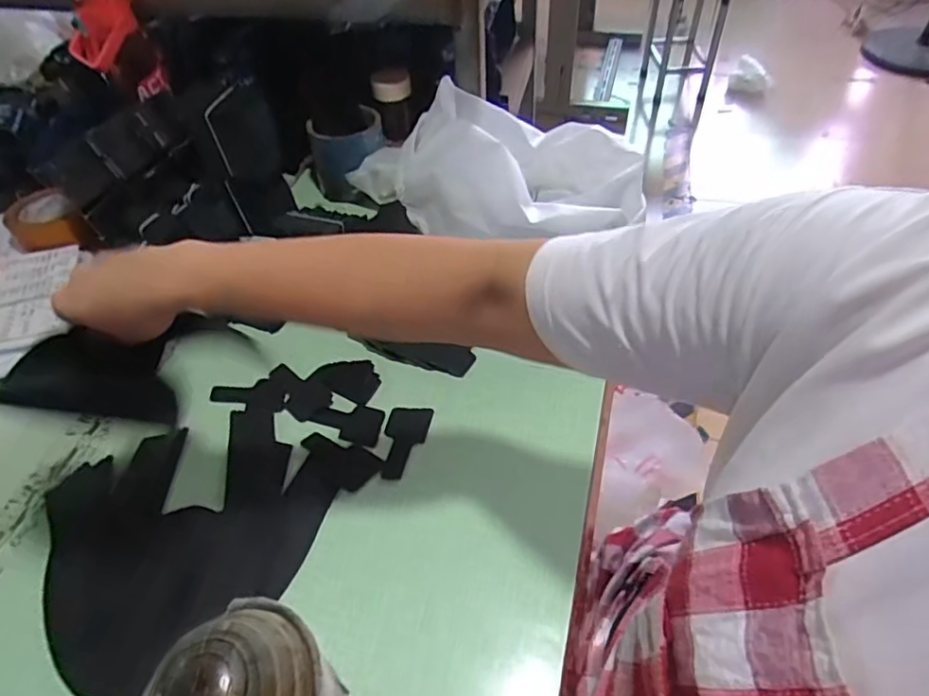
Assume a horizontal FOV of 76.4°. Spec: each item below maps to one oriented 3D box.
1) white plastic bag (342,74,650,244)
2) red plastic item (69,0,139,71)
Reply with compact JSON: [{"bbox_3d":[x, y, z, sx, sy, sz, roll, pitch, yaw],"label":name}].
[{"bbox_3d":[0.062,-0.251,0.809,0.370,0.103,0.248,31,57,26],"label":"white plastic bag"},{"bbox_3d":[-0.481,-0.427,0.787,0.075,0.105,0.056,27,29,7],"label":"red plastic item"}]

